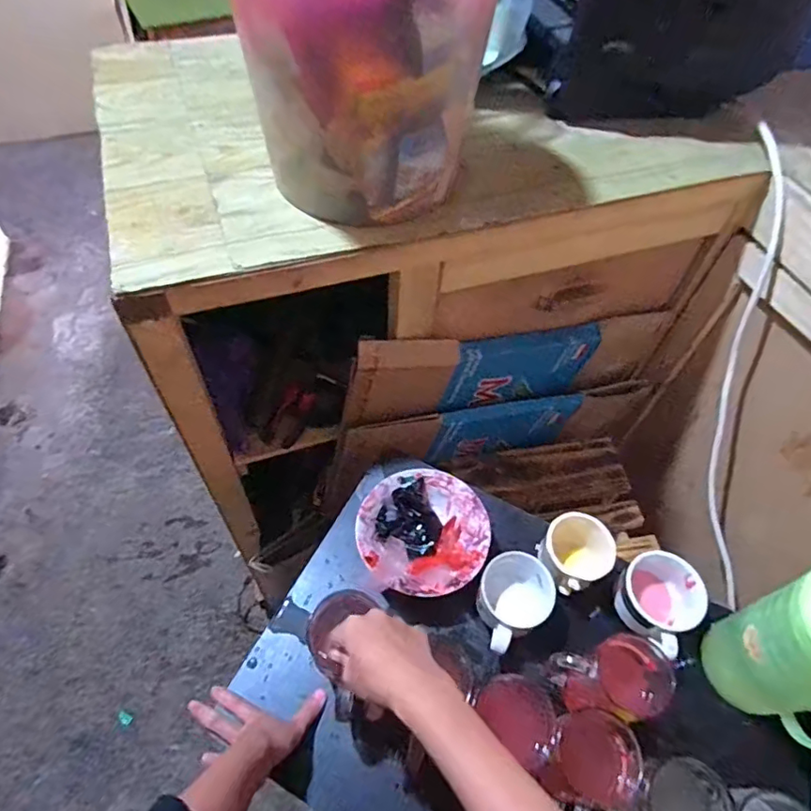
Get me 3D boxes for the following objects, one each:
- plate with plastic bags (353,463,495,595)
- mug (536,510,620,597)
[{"bbox_3d":[0.021,0.154,0.658,0.150,0.039,0.153,1,56,-1],"label":"plate with plastic bags"},{"bbox_3d":[0.204,0.181,0.661,0.085,0.085,0.077,-30,61,-20],"label":"mug"}]

